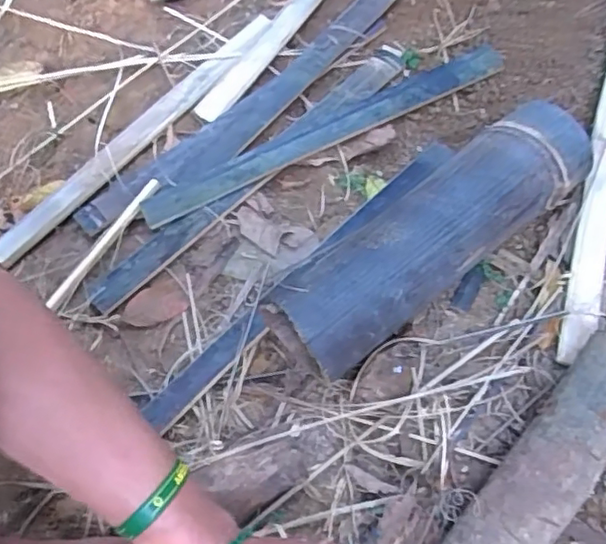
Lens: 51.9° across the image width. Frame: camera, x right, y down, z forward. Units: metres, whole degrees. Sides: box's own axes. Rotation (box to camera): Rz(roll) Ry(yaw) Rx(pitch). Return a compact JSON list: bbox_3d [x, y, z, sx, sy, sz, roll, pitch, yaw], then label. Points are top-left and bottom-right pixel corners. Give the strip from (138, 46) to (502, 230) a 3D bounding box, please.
[{"bbox_3d":[0.024,-0.141,0.632,0.396,0.013,0.041,-25,73,-6],"label":"strip"}]

